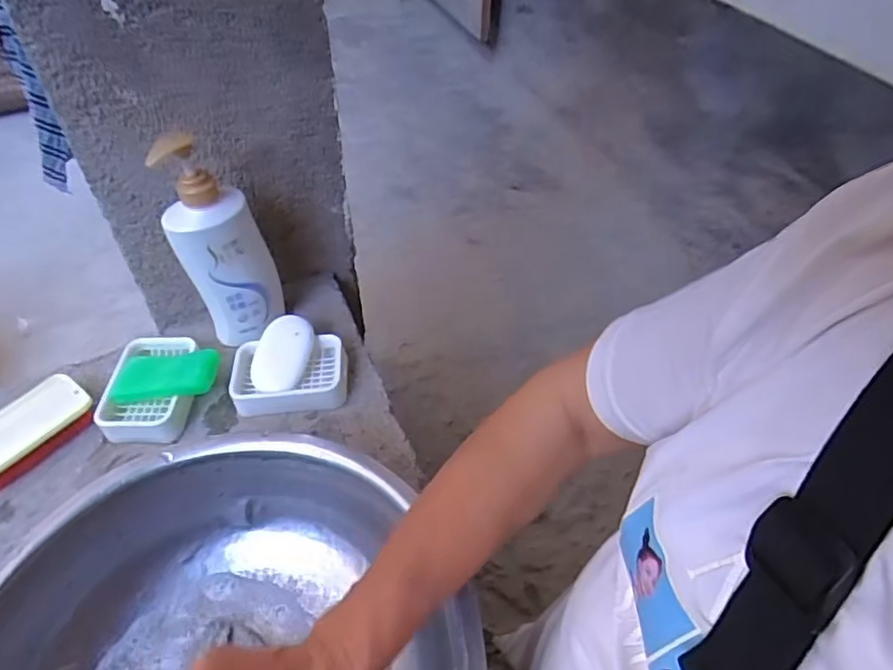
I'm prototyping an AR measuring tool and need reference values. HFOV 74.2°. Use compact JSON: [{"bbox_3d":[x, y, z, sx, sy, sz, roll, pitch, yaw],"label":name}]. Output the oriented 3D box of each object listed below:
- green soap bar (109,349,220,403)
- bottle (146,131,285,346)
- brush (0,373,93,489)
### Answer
[{"bbox_3d":[-0.287,0.041,0.608,0.108,0.022,0.045,-8,46,8],"label":"green soap bar"},{"bbox_3d":[-0.229,-0.093,0.608,0.091,0.235,0.049,-13,49,-13],"label":"bottle"},{"bbox_3d":[-0.426,0.099,0.591,0.068,0.027,0.130,34,55,27],"label":"brush"}]

